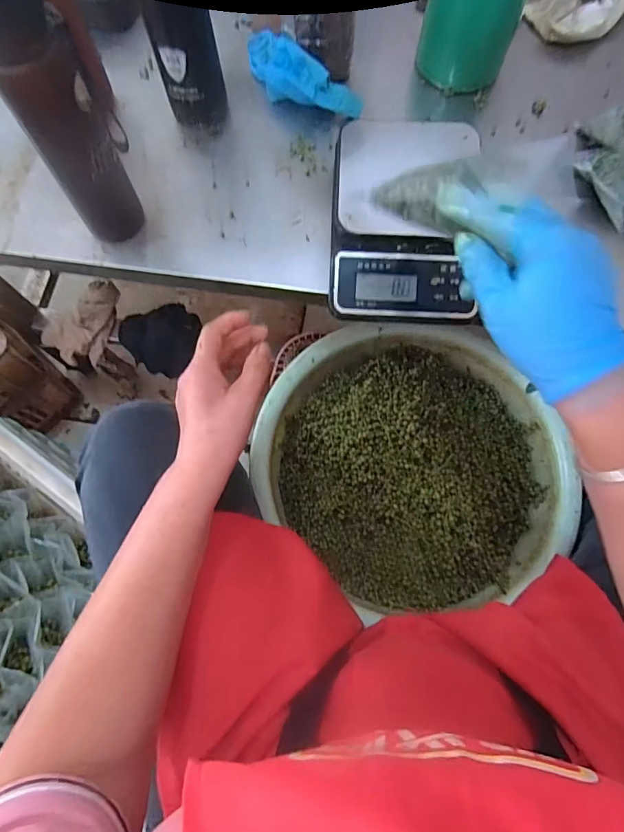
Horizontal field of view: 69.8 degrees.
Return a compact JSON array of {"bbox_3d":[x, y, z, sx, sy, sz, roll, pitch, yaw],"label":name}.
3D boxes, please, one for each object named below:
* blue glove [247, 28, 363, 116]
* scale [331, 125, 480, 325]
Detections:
[{"bbox_3d":[-0.023,-0.406,0.529,0.175,0.054,0.056,42,78,12],"label":"blue glove"},{"bbox_3d":[0.096,-0.203,0.463,0.149,0.056,0.209,4,73,1],"label":"scale"}]

